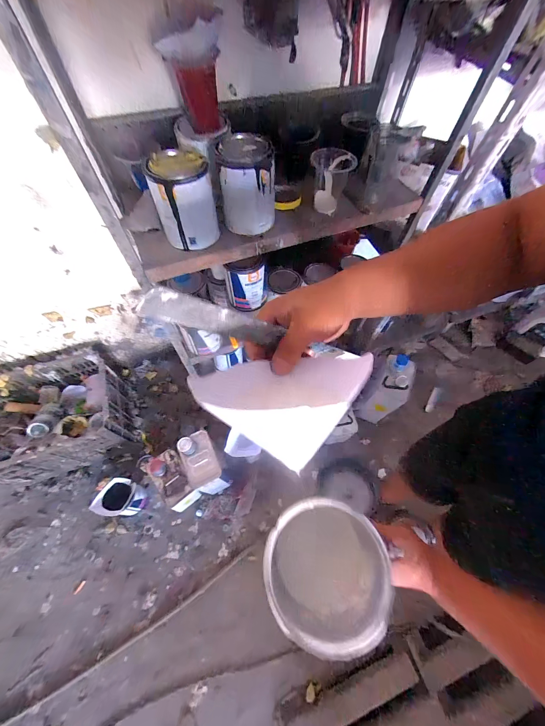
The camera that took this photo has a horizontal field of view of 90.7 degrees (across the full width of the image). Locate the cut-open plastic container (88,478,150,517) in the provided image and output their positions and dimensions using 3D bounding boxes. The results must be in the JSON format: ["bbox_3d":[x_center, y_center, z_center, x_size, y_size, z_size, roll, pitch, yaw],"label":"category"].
[{"bbox_3d":[-0.525,0.485,0.965,0.115,0.175,0.116,11,61,4],"label":"cut-open plastic container"}]

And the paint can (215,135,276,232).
[{"bbox_3d":[-0.045,-0.327,0.507,0.095,0.134,0.095,1,61,-1],"label":"paint can"}]

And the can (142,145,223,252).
[{"bbox_3d":[-0.155,-0.292,0.491,0.103,0.130,0.090,-11,62,-8],"label":"can"}]

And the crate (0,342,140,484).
[{"bbox_3d":[-0.850,0.189,1.032,0.531,0.244,0.432,-20,64,-12],"label":"crate"}]

